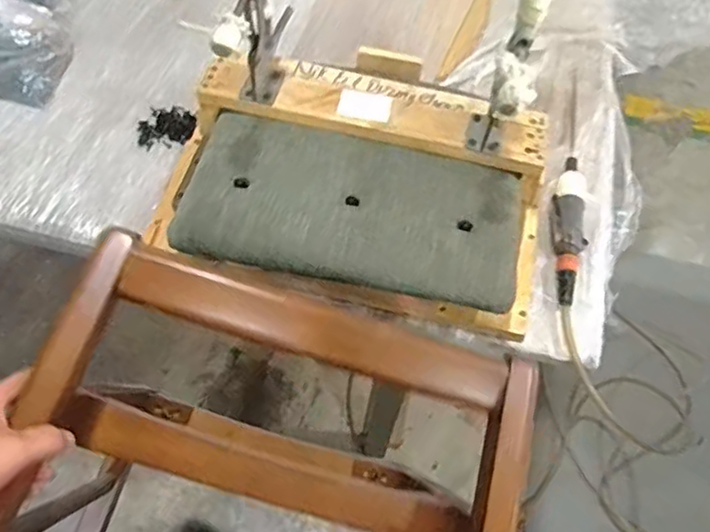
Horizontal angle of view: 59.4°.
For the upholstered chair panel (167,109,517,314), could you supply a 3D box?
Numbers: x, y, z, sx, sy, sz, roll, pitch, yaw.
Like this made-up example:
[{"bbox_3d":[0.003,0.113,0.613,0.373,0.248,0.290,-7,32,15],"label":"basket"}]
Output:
[{"bbox_3d":[-0.002,-0.076,0.812,0.434,0.032,0.222,12,60,3],"label":"upholstered chair panel"}]

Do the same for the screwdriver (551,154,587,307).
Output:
[{"bbox_3d":[0.314,-0.057,0.916,0.055,0.037,0.261,7,60,0],"label":"screwdriver"}]

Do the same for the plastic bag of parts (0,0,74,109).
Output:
[{"bbox_3d":[-0.557,-0.361,0.993,0.168,0.106,0.179,3,60,-2],"label":"plastic bag of parts"}]

